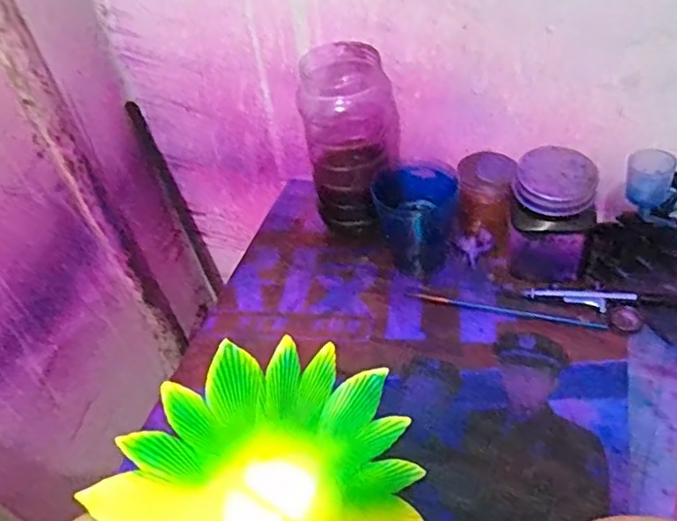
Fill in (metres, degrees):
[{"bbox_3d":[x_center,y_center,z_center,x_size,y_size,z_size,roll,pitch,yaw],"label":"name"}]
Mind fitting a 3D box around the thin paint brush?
[{"bbox_3d":[0.139,0.040,0.511,0.159,0.004,0.008,10,49,16],"label":"thin paint brush"}]

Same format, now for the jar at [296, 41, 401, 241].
[{"bbox_3d":[0.012,-0.102,0.559,0.078,0.168,0.083,-4,46,4],"label":"jar"}]

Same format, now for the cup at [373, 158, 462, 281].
[{"bbox_3d":[0.070,-0.038,0.550,0.072,0.078,0.070,-4,46,4],"label":"cup"}]

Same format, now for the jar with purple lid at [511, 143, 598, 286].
[{"bbox_3d":[0.179,-0.035,0.510,0.065,0.098,0.067,-4,46,4],"label":"jar with purple lid"}]

